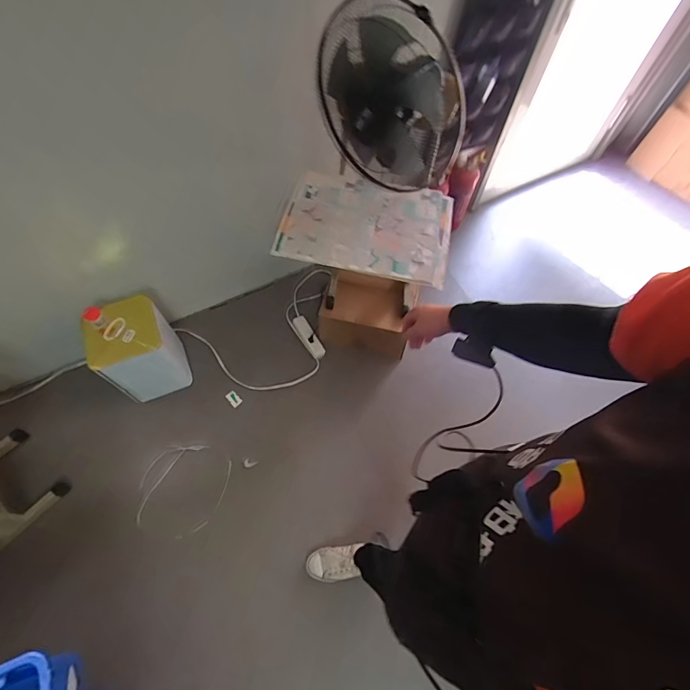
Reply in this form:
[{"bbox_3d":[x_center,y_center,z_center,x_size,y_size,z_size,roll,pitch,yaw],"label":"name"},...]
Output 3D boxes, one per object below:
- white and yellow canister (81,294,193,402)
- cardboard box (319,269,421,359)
[{"bbox_3d":[-0.769,0.018,1.507,0.241,0.355,0.247,-25,66,-14],"label":"white and yellow canister"},{"bbox_3d":[0.095,-0.127,1.715,0.369,0.246,0.243,12,63,4],"label":"cardboard box"}]

